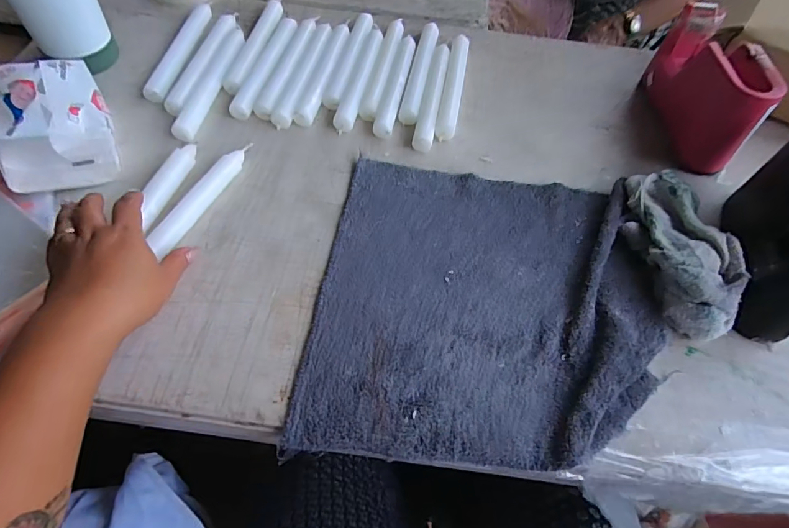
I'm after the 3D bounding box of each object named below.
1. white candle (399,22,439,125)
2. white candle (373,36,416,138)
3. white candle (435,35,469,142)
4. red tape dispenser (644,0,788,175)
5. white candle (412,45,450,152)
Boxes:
[{"bbox_3d":[0.033,-0.245,0.566,0.023,0.019,0.195,11,55,3],"label":"white candle"},{"bbox_3d":[0.003,-0.221,0.551,0.023,0.017,0.189,11,55,3],"label":"white candle"},{"bbox_3d":[0.073,-0.221,0.547,0.023,0.019,0.184,10,55,3],"label":"white candle"},{"bbox_3d":[0.363,-0.204,0.522,0.059,0.098,0.182,1,55,-3],"label":"red tape dispenser"},{"bbox_3d":[0.048,-0.207,0.545,0.022,0.017,0.192,11,55,3],"label":"white candle"}]

